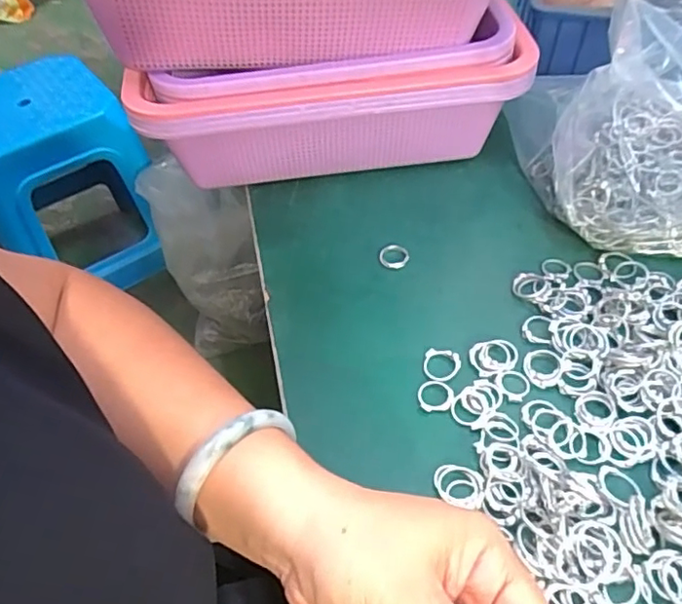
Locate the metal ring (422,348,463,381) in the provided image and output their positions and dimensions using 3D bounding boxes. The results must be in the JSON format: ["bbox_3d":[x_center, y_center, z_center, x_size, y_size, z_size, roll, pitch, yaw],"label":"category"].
[{"bbox_3d":[0.062,0.039,0.355,0.023,0.004,0.023,-2,49,2],"label":"metal ring"}]

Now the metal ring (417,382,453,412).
[{"bbox_3d":[0.055,0.055,0.341,0.020,0.004,0.019,-2,49,2],"label":"metal ring"}]

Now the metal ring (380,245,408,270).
[{"bbox_3d":[0.039,-0.034,0.421,0.021,0.004,0.021,-2,49,2],"label":"metal ring"}]

